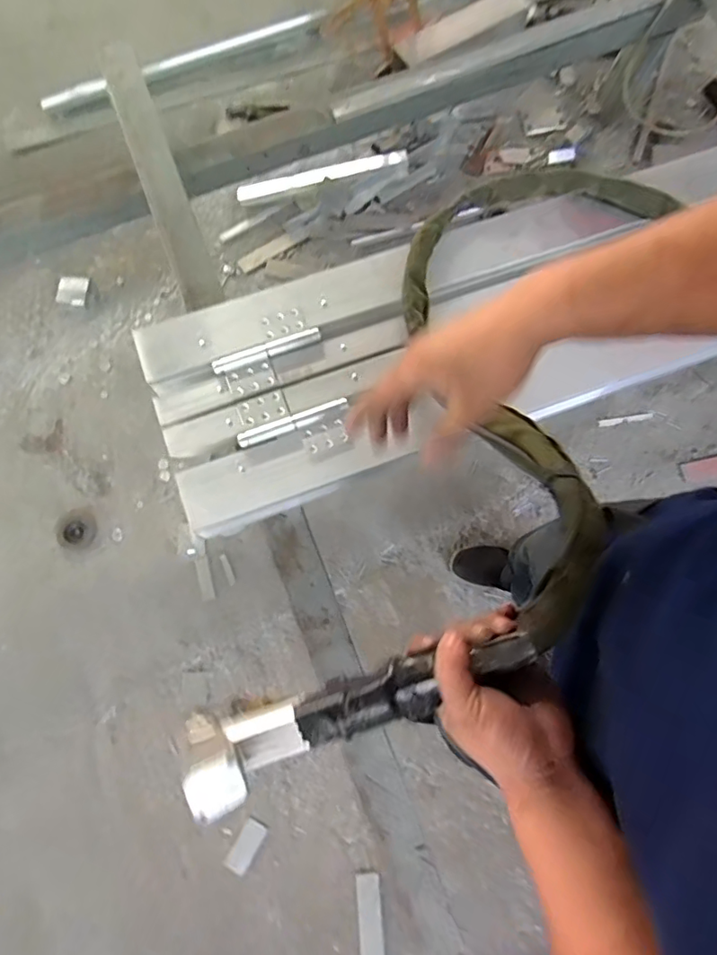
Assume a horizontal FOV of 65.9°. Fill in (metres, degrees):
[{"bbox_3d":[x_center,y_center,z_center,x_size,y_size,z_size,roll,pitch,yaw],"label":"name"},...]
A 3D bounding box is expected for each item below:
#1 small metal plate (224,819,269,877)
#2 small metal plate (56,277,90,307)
[{"bbox_3d":[-0.247,0.813,1.217,0.051,0.005,0.105,29,76,6],"label":"small metal plate"},{"bbox_3d":[-0.811,-0.531,1.568,0.085,0.012,0.081,14,99,0],"label":"small metal plate"}]

